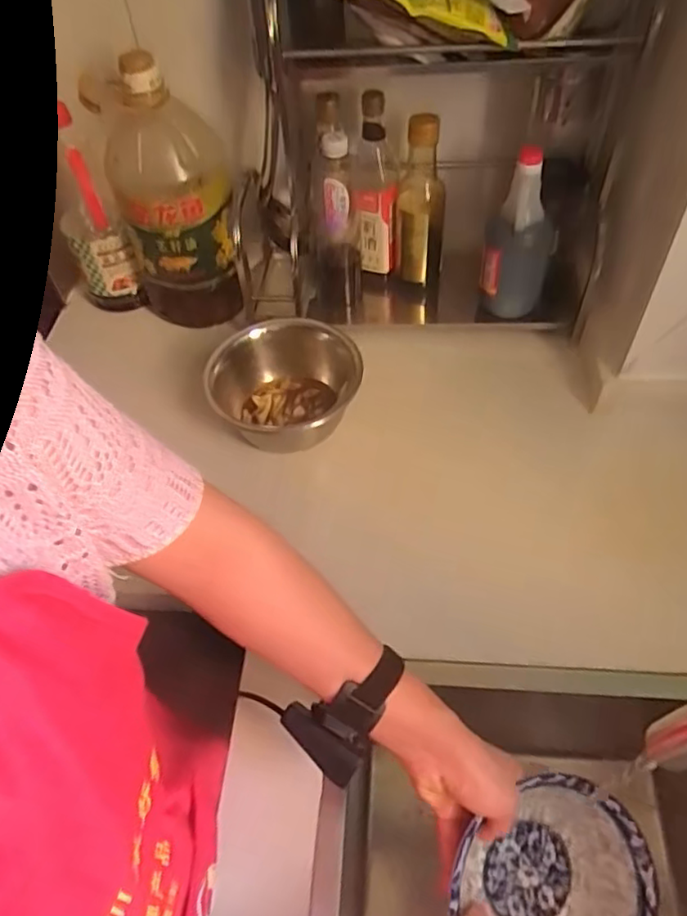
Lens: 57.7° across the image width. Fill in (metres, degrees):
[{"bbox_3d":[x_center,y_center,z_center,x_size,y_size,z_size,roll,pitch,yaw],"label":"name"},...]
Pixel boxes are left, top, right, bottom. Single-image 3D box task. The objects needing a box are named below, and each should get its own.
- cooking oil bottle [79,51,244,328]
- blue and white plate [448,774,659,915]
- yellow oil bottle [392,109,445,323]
[{"bbox_3d":[-0.224,-0.328,0.832,0.145,0.344,0.134,-17,53,-8],"label":"cooking oil bottle"},{"bbox_3d":[0.179,0.353,0.512,0.167,0.067,0.167,1,75,-2],"label":"blue and white plate"},{"bbox_3d":[0.105,-0.332,0.880,0.069,0.293,0.083,1,53,6],"label":"yellow oil bottle"}]

